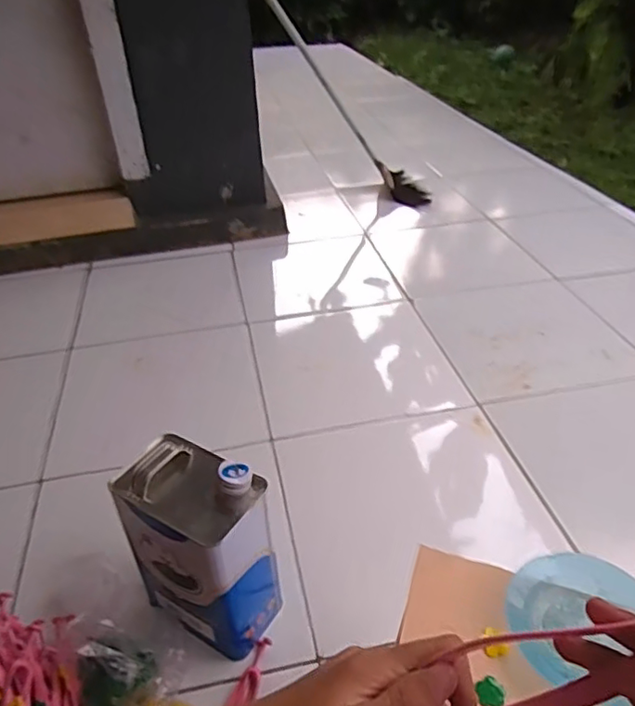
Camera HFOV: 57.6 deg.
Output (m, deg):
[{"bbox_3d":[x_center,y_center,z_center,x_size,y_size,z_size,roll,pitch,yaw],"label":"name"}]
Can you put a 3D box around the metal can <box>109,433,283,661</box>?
[{"bbox_3d":[-0.144,0.232,0.719,0.159,0.255,0.113,22,43,30],"label":"metal can"}]

